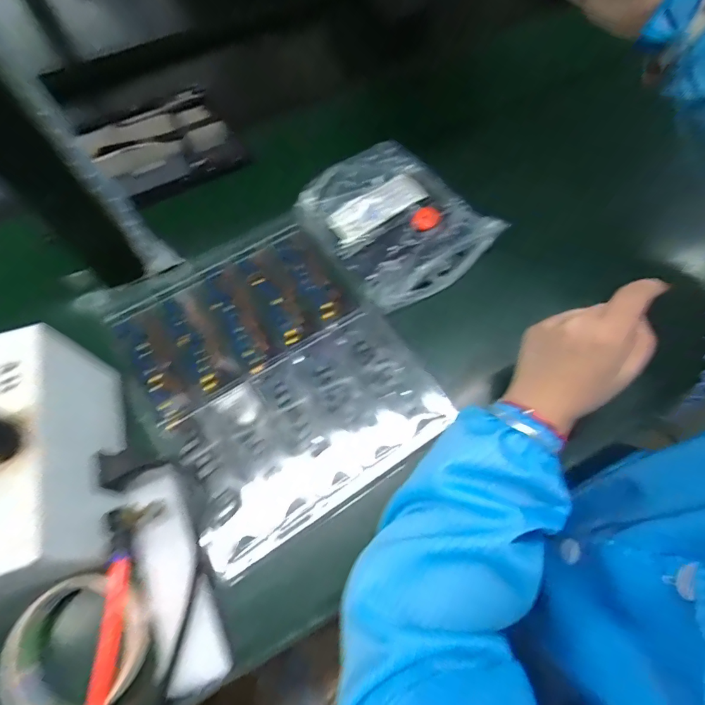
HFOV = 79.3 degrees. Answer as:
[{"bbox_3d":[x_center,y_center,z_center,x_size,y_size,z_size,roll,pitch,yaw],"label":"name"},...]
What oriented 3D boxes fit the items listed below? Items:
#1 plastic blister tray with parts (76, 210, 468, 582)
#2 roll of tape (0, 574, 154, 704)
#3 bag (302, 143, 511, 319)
[{"bbox_3d":[-0.079,0.006,0.390,0.222,0.027,0.277,-31,67,-13],"label":"plastic blister tray with parts"},{"bbox_3d":[-0.190,0.205,0.296,0.098,0.026,0.087,-2,64,0],"label":"roll of tape"},{"bbox_3d":[0.042,-0.135,0.428,0.142,0.030,0.168,-34,68,-15],"label":"bag"}]

